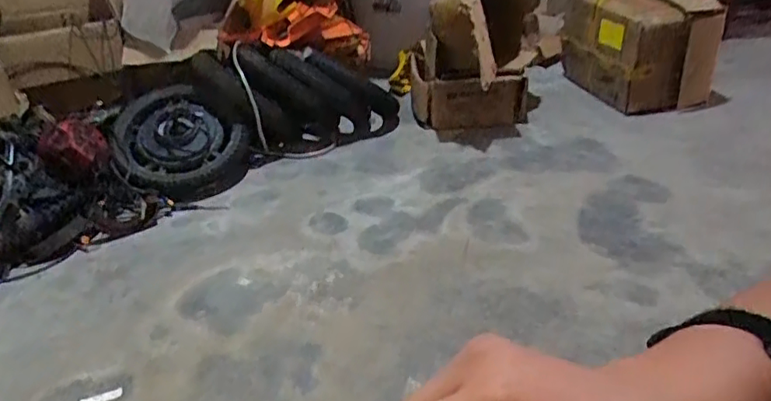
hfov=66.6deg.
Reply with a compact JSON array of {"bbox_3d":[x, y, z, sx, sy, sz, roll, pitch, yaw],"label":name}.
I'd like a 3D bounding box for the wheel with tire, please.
[{"bbox_3d":[-0.580,-0.189,1.676,0.373,0.085,0.403,1,54,-2],"label":"wheel with tire"}]

